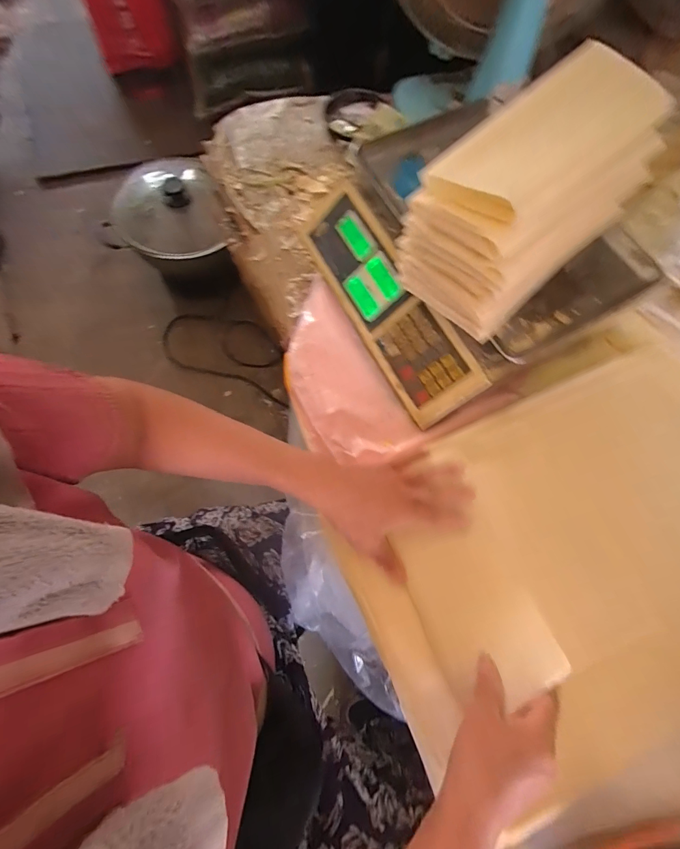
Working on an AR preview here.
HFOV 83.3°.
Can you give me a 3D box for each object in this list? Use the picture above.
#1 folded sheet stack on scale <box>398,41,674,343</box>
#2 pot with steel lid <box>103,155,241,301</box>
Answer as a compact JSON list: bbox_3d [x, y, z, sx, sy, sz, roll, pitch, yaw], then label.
[{"bbox_3d":[0.177,-0.216,0.379,0.206,0.121,0.132,-41,76,-15],"label":"folded sheet stack on scale"},{"bbox_3d":[-0.427,-0.511,1.017,0.293,0.243,0.302,-4,70,-4],"label":"pot with steel lid"}]

